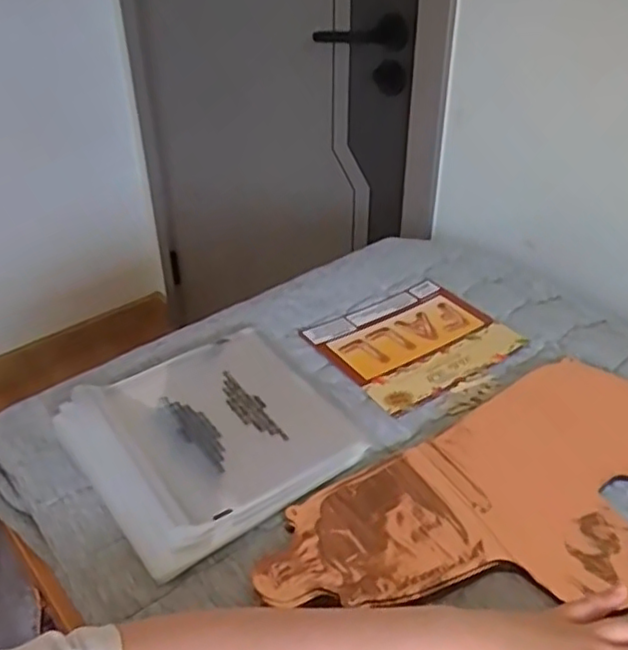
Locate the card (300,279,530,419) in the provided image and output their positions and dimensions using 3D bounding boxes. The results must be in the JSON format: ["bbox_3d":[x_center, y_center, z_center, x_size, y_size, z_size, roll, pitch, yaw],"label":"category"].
[{"bbox_3d":[0.109,0.015,0.711,0.189,0.006,0.159,-23,40,-27],"label":"card"}]

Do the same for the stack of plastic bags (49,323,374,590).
[{"bbox_3d":[-0.091,0.094,0.586,0.218,0.031,0.211,-24,41,-28],"label":"stack of plastic bags"}]

